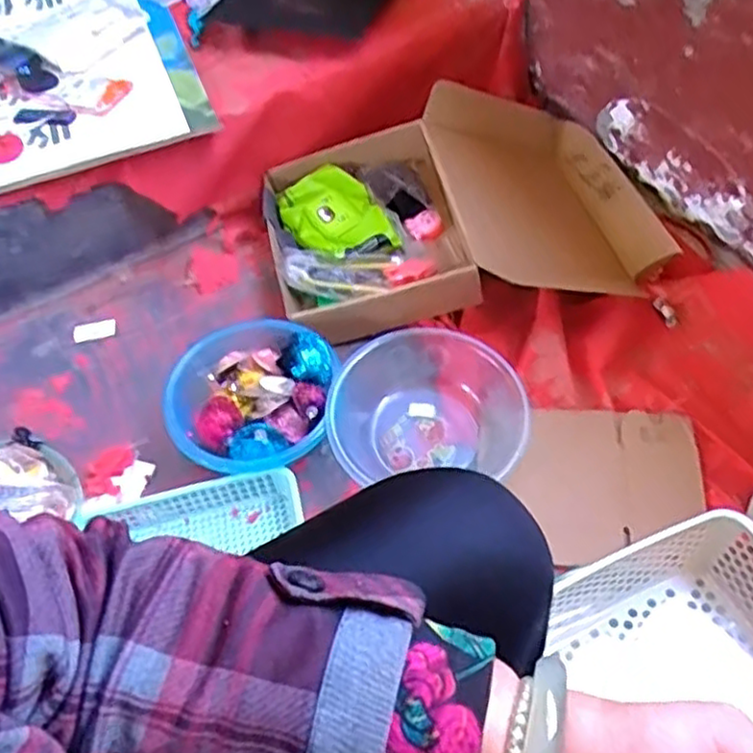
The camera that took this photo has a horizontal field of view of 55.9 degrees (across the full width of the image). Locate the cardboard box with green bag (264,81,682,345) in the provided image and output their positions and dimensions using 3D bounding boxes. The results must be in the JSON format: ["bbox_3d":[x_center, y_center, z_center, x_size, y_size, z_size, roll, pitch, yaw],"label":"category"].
[{"bbox_3d":[0.123,-0.253,1.049,0.553,0.118,0.345,-9,54,-2],"label":"cardboard box with green bag"}]

